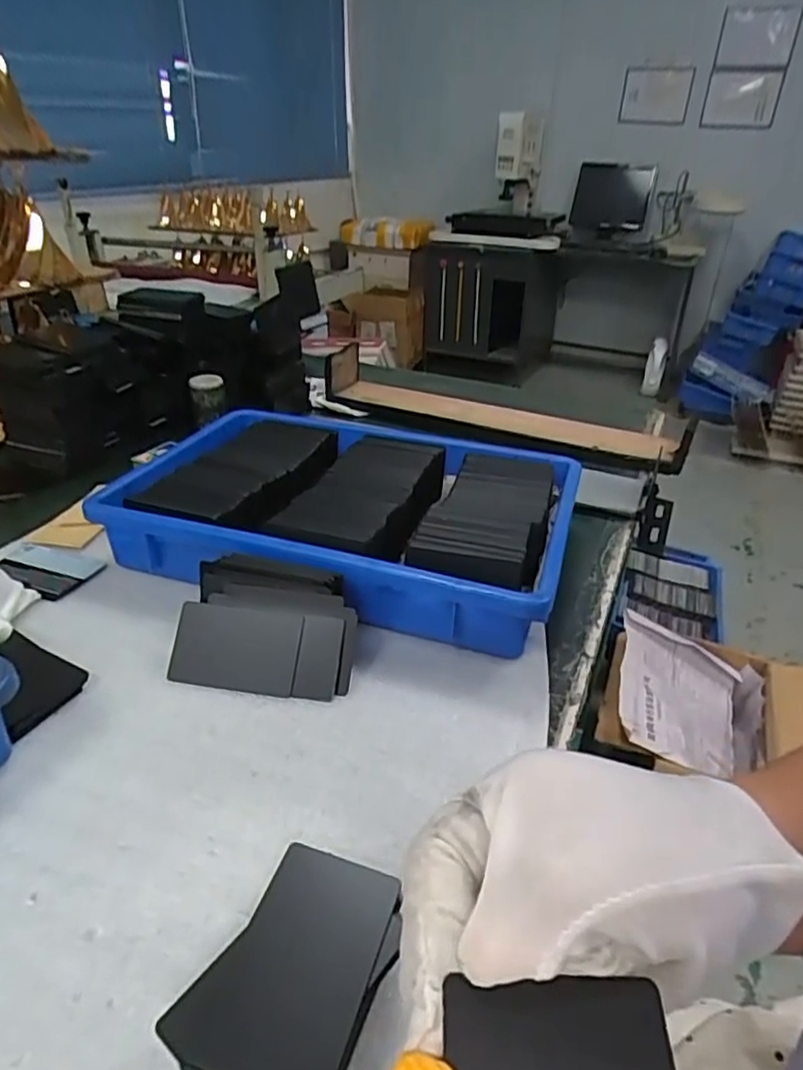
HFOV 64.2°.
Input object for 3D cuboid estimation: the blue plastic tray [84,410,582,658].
[{"bbox_3d":[-0.042,-0.021,0.563,0.362,0.063,0.254,12,33,14],"label":"blue plastic tray"}]

